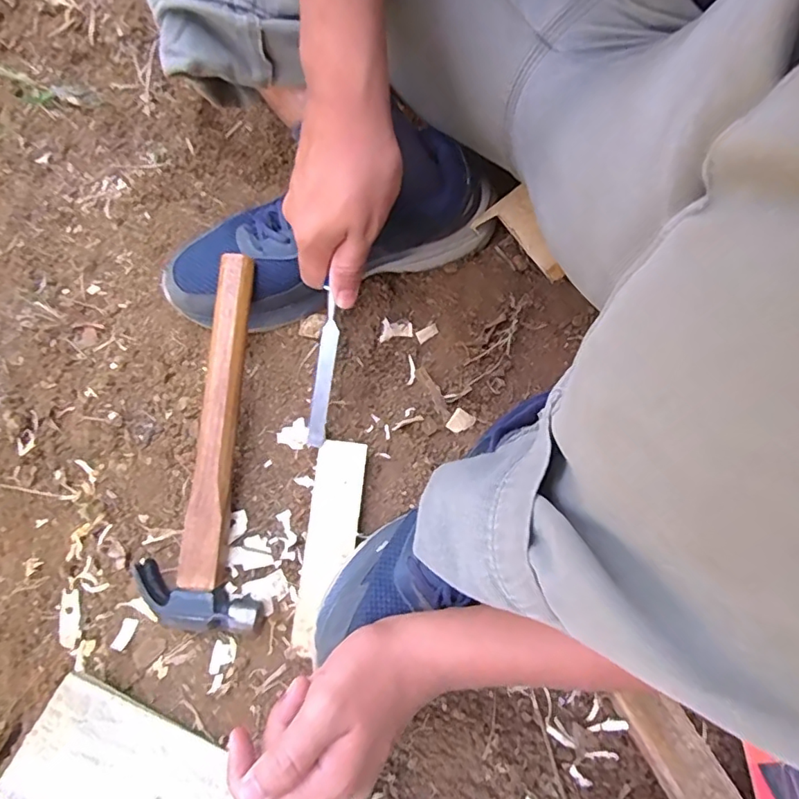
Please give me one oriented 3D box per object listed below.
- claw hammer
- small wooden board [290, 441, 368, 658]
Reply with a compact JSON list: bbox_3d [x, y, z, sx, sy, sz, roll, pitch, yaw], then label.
[{"bbox_3d":[-0.140,0.027,0.420,0.093,0.027,0.275,4,82,-1],"label":"claw hammer"},{"bbox_3d":[-0.053,0.109,0.422,0.039,0.016,0.153,8,66,-3],"label":"small wooden board"}]

